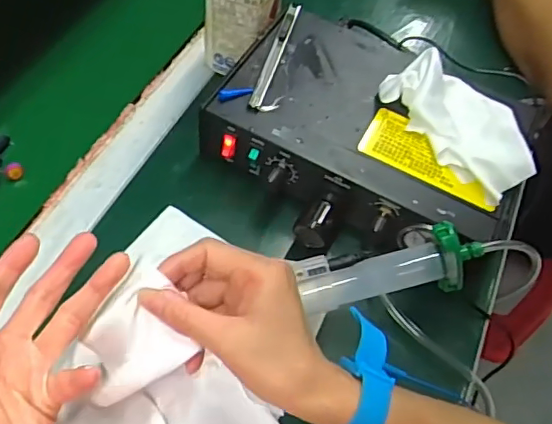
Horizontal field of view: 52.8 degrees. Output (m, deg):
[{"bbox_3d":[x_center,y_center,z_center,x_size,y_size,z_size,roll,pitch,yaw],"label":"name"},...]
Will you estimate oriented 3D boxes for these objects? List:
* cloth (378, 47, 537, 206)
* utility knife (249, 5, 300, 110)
[{"bbox_3d":[0.142,-0.071,0.415,0.073,0.031,0.123,-29,64,-21],"label":"cloth"},{"bbox_3d":[0.001,-0.129,0.451,0.011,0.007,0.124,15,57,5],"label":"utility knife"}]

